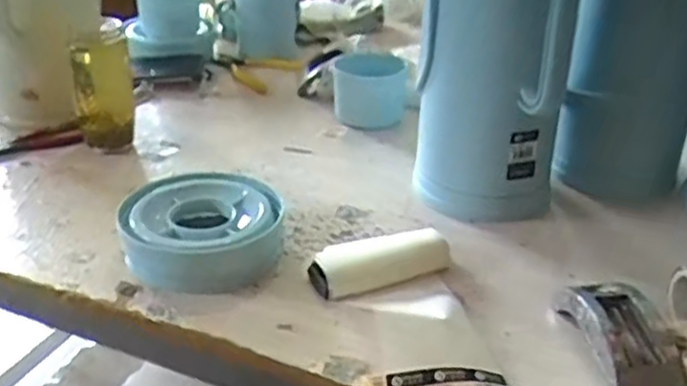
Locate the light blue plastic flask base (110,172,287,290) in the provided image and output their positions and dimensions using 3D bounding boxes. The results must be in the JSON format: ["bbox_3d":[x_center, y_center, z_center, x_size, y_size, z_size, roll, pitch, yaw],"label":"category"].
[{"bbox_3d":[-0.141,0.033,0.704,0.157,0.061,0.141,-1,29,-6],"label":"light blue plastic flask base"}]

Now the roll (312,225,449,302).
[{"bbox_3d":[0.036,0.065,0.687,0.136,0.036,0.052,-11,32,-22],"label":"roll"}]

